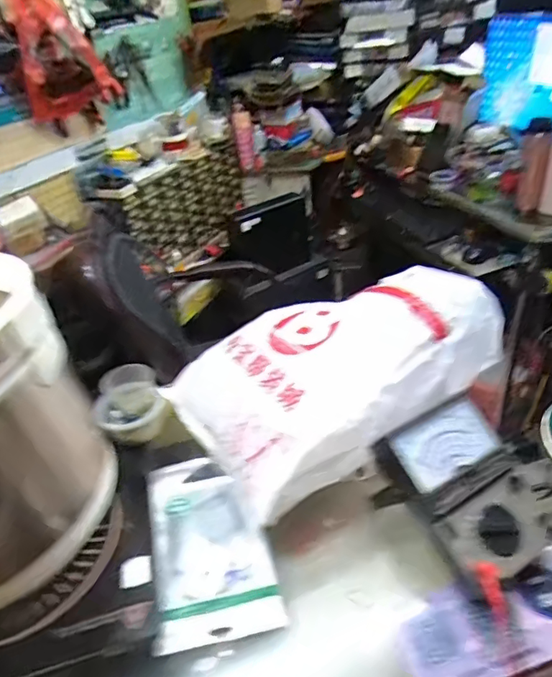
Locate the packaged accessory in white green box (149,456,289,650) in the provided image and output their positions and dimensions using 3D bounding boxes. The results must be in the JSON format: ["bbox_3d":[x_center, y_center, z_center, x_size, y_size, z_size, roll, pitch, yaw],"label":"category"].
[{"bbox_3d":[-0.073,0.212,0.543,0.117,0.031,0.213,-13,35,-7],"label":"packaged accessory in white green box"}]

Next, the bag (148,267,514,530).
[{"bbox_3d":[0.059,0.018,0.640,0.345,0.127,0.269,-25,38,-24],"label":"bag"}]

